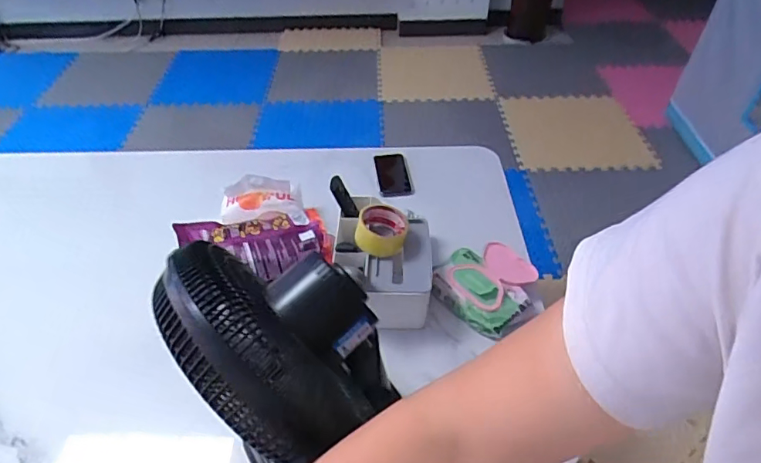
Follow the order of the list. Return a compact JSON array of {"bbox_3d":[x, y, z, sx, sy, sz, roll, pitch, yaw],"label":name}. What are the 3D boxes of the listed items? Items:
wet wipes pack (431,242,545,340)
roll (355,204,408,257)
[{"bbox_3d":[0.208,0.101,0.950,0.176,0.050,0.176,-28,49,-26],"label":"wet wipes pack"},{"bbox_3d":[0.003,-0.007,0.933,0.092,0.055,0.095,-1,43,1],"label":"roll"}]

